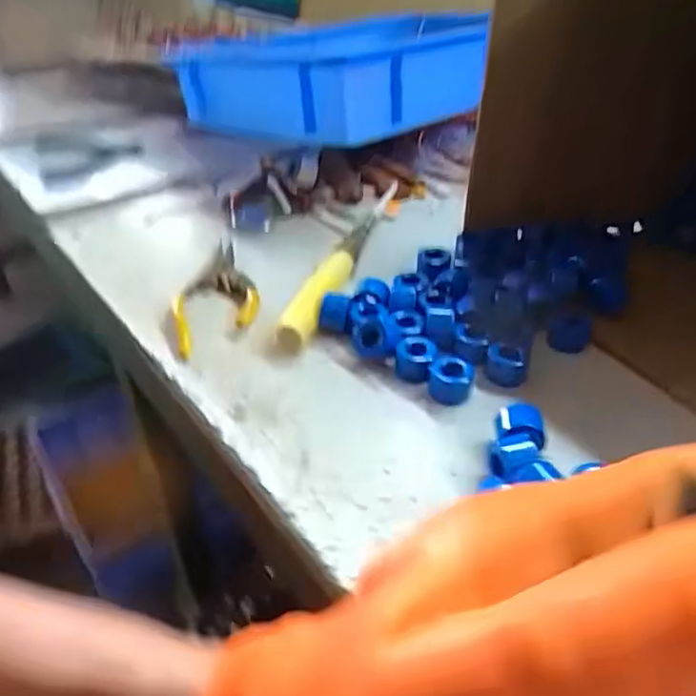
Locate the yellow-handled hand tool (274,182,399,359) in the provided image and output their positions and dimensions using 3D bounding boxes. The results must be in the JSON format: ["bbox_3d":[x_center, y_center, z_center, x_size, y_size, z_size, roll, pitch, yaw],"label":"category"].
[{"bbox_3d":[-0.005,-0.075,0.502,0.027,0.020,0.223,8,39,15],"label":"yellow-handled hand tool"}]

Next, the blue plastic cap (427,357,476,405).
[{"bbox_3d":[0.064,0.020,0.399,0.027,0.019,0.025,-2,38,2],"label":"blue plastic cap"}]

